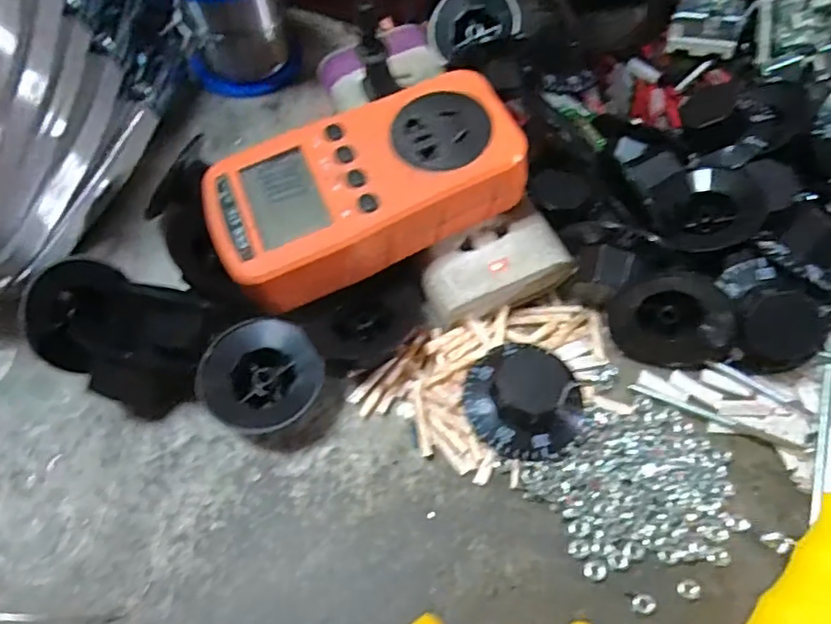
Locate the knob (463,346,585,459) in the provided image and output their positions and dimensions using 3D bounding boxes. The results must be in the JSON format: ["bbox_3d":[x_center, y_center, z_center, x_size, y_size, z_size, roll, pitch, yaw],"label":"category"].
[{"bbox_3d":[0.045,0.032,0.237,0.048,0.031,0.046,11,62,7],"label":"knob"}]

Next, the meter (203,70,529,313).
[{"bbox_3d":[-0.022,-0.052,0.255,0.128,0.042,0.067,-21,63,-10],"label":"meter"}]

